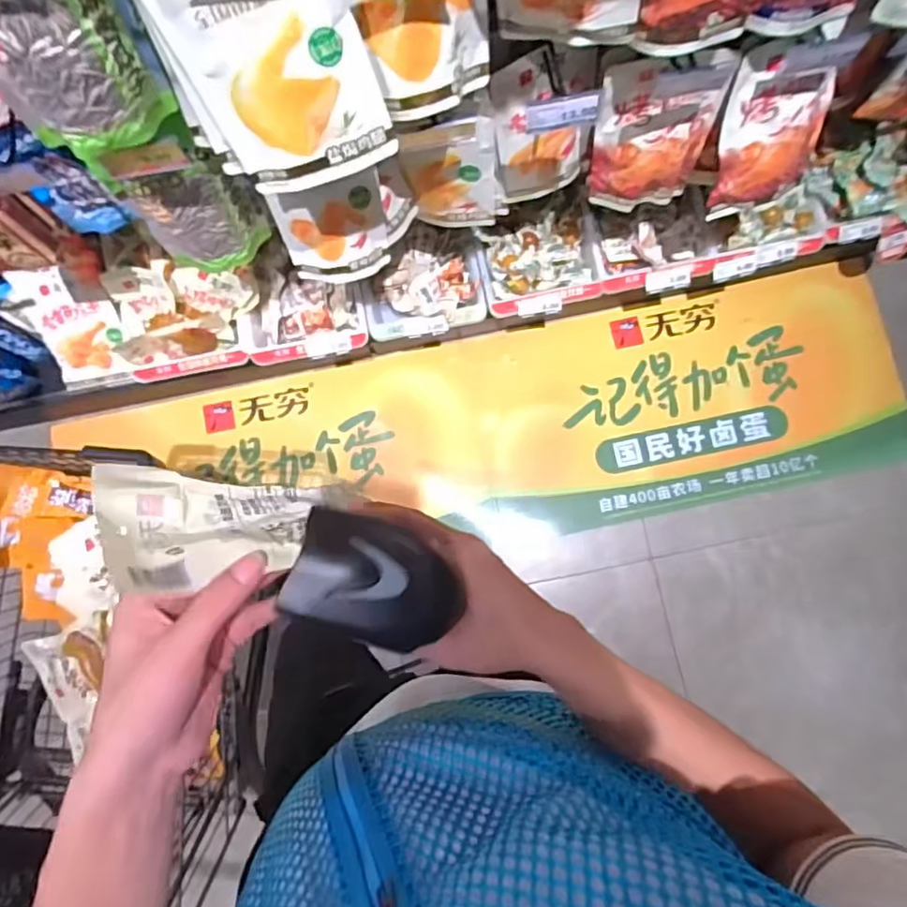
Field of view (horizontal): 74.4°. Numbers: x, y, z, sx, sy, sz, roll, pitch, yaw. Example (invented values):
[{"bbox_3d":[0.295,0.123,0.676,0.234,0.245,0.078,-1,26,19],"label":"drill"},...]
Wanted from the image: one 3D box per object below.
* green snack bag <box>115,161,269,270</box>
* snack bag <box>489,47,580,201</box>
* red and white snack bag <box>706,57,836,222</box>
[{"bbox_3d":[-0.361,-0.326,0.850,0.146,0.153,0.062,-15,83,-1],"label":"green snack bag"},{"bbox_3d":[0.124,-0.466,0.883,0.127,0.235,0.028,-21,66,7],"label":"snack bag"},{"bbox_3d":[0.452,-0.451,0.856,0.140,0.220,0.045,-13,52,3],"label":"red and white snack bag"}]

